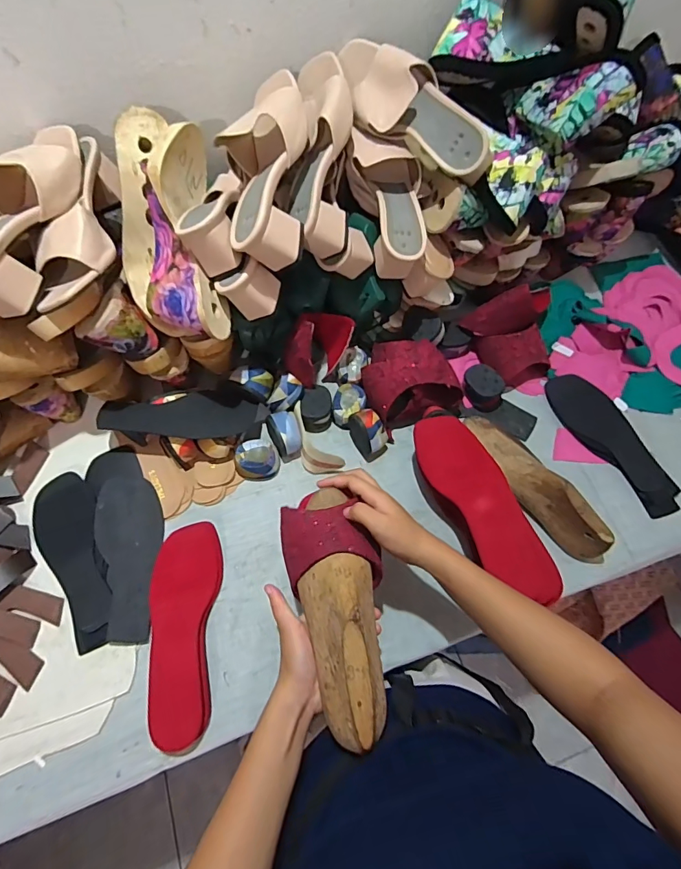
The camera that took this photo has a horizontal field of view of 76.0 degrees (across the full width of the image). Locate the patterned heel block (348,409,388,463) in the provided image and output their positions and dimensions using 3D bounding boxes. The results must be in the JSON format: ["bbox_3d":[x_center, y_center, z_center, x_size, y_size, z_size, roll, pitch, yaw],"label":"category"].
[{"bbox_3d":[0.041,-0.002,0.623,0.039,0.057,0.060,-29,70,-14],"label":"patterned heel block"}]

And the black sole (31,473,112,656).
[{"bbox_3d":[-0.333,0.153,0.553,0.077,0.011,0.224,-28,70,-14],"label":"black sole"}]

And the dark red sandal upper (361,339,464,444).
[{"bbox_3d":[0.097,-0.081,0.640,0.127,0.081,0.131,-22,69,-11],"label":"dark red sandal upper"}]

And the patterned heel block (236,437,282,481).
[{"bbox_3d":[-0.118,0.035,0.614,0.057,0.035,0.049,0,66,-2],"label":"patterned heel block"}]

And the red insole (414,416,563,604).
[{"bbox_3d":[0.180,0.084,0.540,0.090,0.028,0.245,-19,68,-10],"label":"red insole"}]

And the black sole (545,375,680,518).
[{"bbox_3d":[0.405,0.007,0.648,0.085,0.014,0.239,-24,69,-12],"label":"black sole"}]

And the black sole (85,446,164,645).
[{"bbox_3d":[-0.274,0.130,0.566,0.079,0.014,0.254,-18,68,-10],"label":"black sole"}]

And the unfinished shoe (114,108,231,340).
[{"bbox_3d":[-0.203,-0.234,0.511,0.121,0.087,0.265,-12,89,-7],"label":"unfinished shoe"}]

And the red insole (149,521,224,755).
[{"bbox_3d":[-0.183,0.229,0.520,0.079,0.038,0.238,-7,66,-5],"label":"red insole"}]

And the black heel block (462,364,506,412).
[{"bbox_3d":[0.215,-0.070,0.660,0.066,0.041,0.054,41,71,15],"label":"black heel block"}]

